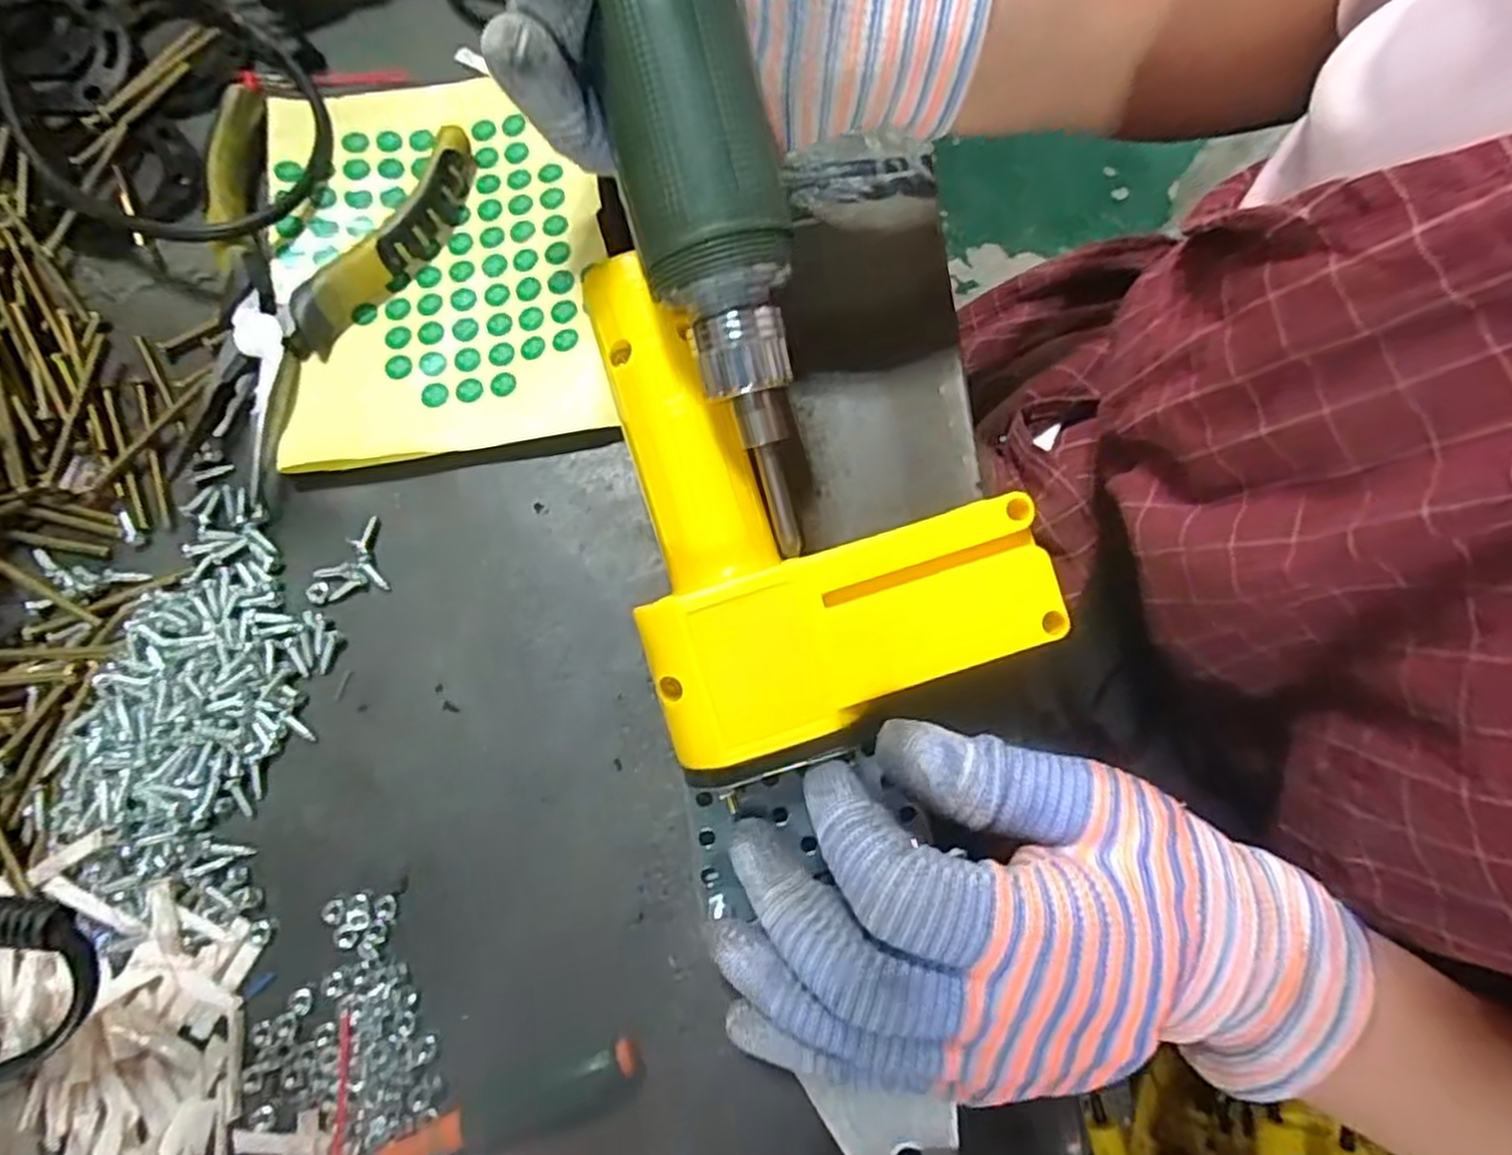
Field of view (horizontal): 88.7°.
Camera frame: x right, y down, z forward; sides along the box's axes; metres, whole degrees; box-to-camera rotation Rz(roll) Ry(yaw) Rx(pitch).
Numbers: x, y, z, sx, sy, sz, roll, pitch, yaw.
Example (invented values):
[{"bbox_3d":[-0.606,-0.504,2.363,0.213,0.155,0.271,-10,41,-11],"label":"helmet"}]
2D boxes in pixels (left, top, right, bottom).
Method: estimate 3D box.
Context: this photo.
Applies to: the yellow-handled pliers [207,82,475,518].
[{"bbox_3d":[-0.162,-0.102,0.274,0.088,0.016,0.144,10,79,1],"label":"yellow-handled pliers"}]

